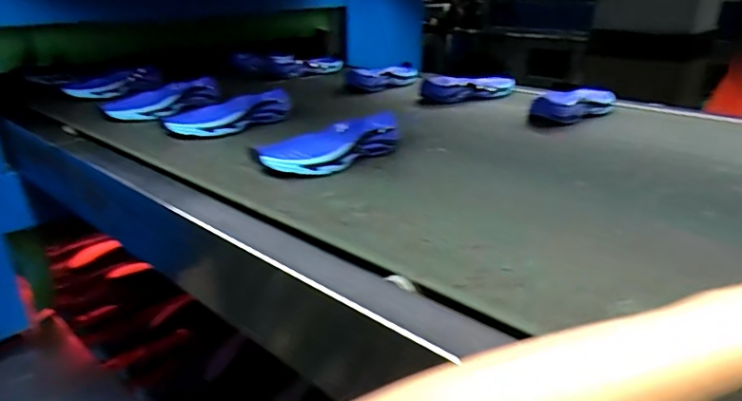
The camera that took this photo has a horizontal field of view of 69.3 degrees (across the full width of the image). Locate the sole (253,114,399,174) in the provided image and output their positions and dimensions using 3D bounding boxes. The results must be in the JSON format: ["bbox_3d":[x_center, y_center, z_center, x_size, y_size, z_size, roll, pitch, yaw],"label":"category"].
[{"bbox_3d":[-0.040,-0.066,0.653,0.206,0.034,0.072,-16,29,-31],"label":"sole"}]

